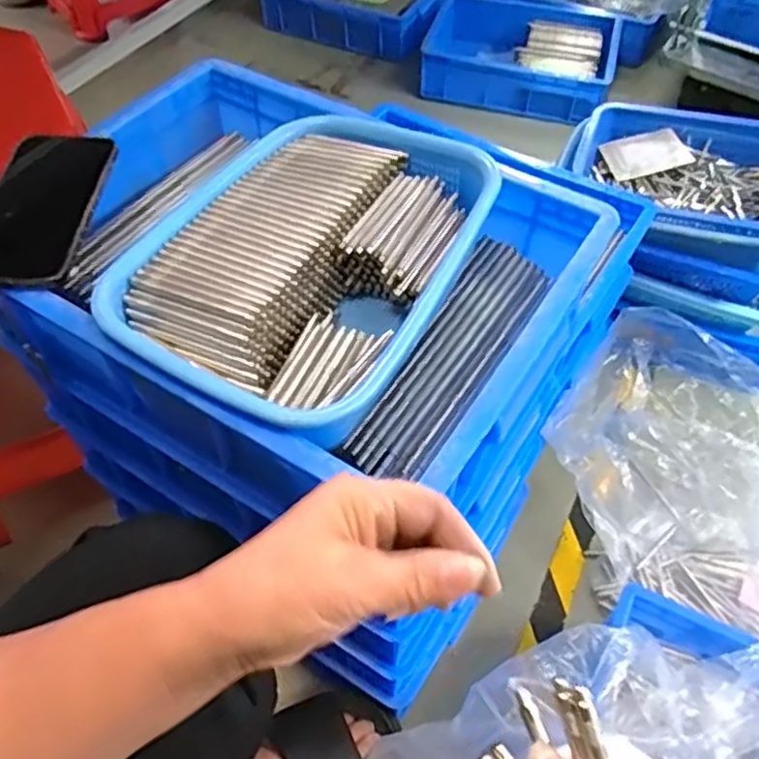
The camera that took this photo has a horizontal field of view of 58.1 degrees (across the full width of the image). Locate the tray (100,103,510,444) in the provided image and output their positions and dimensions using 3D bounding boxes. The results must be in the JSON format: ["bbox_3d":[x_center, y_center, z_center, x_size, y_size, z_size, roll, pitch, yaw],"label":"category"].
[{"bbox_3d":[-0.049,-0.085,0.500,0.206,0.067,0.288,25,56,17],"label":"tray"}]

